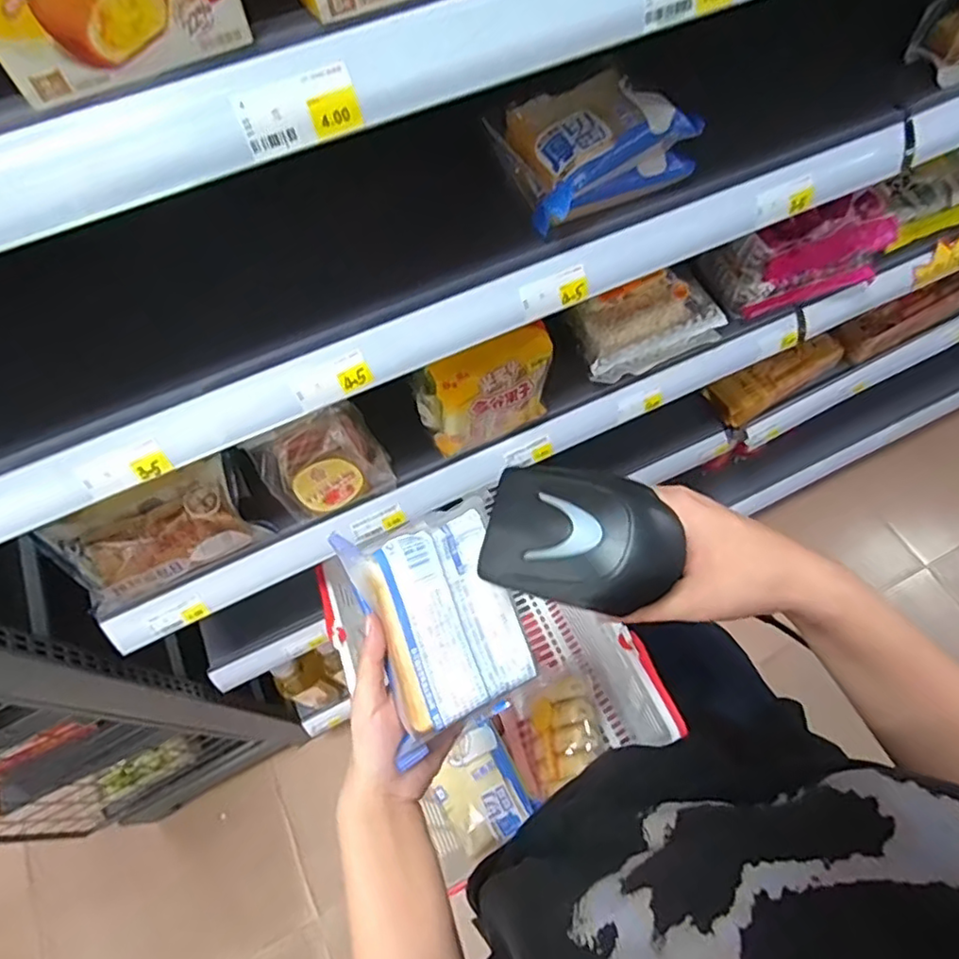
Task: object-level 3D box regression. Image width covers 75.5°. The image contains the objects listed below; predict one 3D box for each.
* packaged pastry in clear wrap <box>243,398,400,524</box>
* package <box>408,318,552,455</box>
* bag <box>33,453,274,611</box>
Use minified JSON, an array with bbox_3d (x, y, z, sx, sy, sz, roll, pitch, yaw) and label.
[{"bbox_3d":[-0.159,-0.016,0.647,0.114,0.128,0.055,-26,33,-1],"label":"packaged pastry in clear wrap"},{"bbox_3d":[0.007,-0.091,0.644,0.142,0.130,0.045,-16,63,-5],"label":"package"},{"bbox_3d":[-0.324,0.049,0.620,0.175,0.082,0.078,-27,64,-10],"label":"bag"}]

